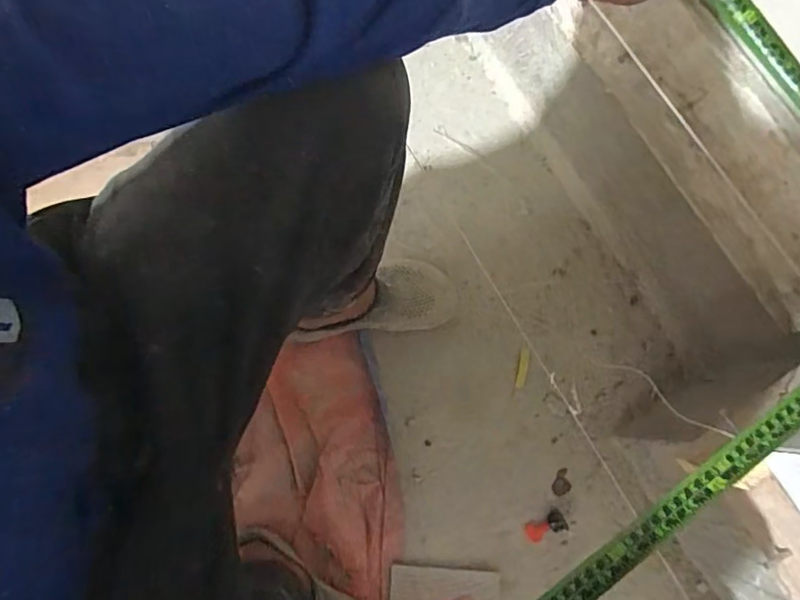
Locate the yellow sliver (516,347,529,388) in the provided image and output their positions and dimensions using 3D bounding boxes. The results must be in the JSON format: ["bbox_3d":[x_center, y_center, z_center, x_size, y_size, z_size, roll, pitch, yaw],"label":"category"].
[{"bbox_3d":[0.190,0.104,0.828,0.014,0.010,0.061,12,78,4],"label":"yellow sliver"}]

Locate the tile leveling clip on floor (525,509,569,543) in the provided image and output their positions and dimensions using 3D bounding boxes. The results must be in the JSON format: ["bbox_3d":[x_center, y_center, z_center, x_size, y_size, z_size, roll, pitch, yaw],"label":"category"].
[{"bbox_3d":[0.205,0.318,0.752,0.059,0.019,0.027,-24,78,-4],"label":"tile leveling clip on floor"}]

